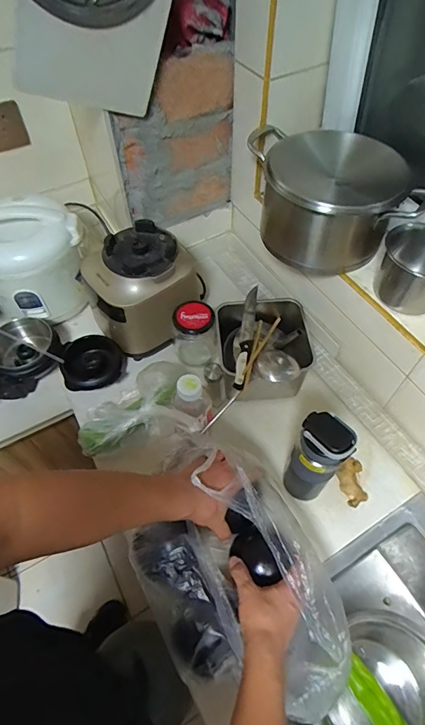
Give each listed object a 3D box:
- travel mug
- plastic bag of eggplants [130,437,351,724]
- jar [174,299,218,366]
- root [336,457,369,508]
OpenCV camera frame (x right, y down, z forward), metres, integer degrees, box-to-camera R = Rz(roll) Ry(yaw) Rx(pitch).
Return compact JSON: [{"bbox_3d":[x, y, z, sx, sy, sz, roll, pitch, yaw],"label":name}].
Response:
[{"bbox_3d":[0.165,0.158,0.638,0.075,0.221,0.066,12,57,9],"label":"travel mug"},{"bbox_3d":[0.022,0.299,0.577,0.238,0.133,0.349,-21,58,-12],"label":"plastic bag of eggplants"},{"bbox_3d":[-0.036,-0.057,0.841,0.079,0.139,0.081,0,56,1],"label":"jar"},{"bbox_3d":[0.251,0.213,0.720,0.053,0.029,0.083,1,56,2],"label":"root"}]

